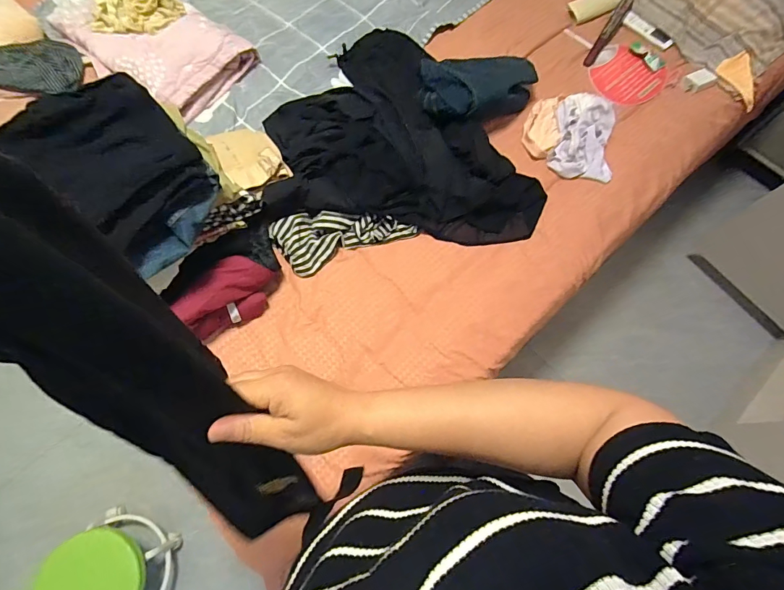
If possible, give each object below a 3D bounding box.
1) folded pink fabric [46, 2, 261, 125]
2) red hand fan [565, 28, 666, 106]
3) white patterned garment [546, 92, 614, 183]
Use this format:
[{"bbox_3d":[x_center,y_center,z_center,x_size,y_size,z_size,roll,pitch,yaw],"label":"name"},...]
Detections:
[{"bbox_3d":[-0.627,-0.648,1.072,0.435,0.109,0.306,33,74,11],"label":"folded pink fabric"},{"bbox_3d":[0.649,-0.678,1.190,0.210,0.025,0.310,-30,73,-14],"label":"red hand fan"},{"bbox_3d":[0.484,-0.409,1.039,0.152,0.058,0.243,11,68,1],"label":"white patterned garment"}]

